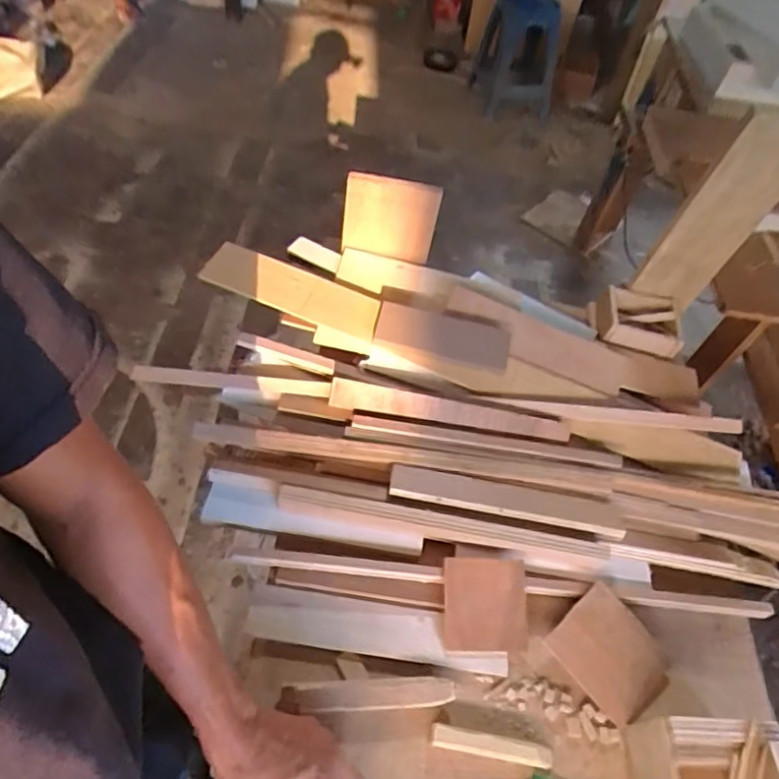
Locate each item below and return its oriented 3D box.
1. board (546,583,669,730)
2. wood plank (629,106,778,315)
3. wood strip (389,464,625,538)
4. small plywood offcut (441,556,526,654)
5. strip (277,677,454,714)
[{"bbox_3d":[0.220,0.260,0.564,0.085,0.008,0.102,-39,68,-10],"label":"board"},{"bbox_3d":[0.422,-0.215,0.732,0.103,0.282,0.020,7,57,-6],"label":"wood plank"},{"bbox_3d":[0.124,0.120,0.619,0.245,0.013,0.039,10,52,1],"label":"wood strip"},{"bbox_3d":[0.095,0.216,0.570,0.080,0.007,0.088,-2,87,8],"label":"small plywood offcut"},{"bbox_3d":[-0.020,0.282,0.526,0.158,0.009,0.026,1,53,-6],"label":"strip"}]

